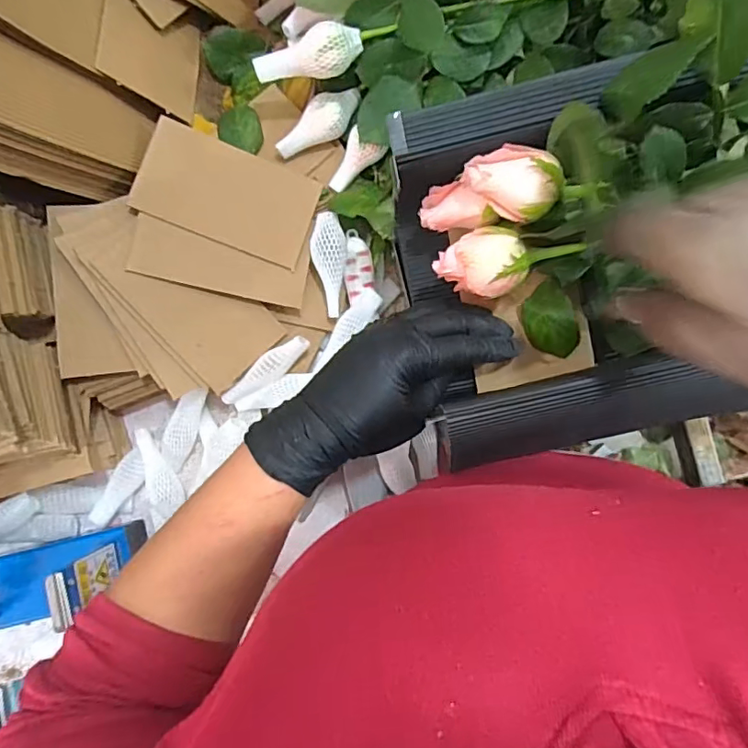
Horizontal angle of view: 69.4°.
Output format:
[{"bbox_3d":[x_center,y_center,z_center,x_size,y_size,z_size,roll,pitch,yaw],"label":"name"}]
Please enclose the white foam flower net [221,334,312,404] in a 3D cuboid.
[{"bbox_3d":[-0.093,-0.002,0.458,0.088,0.015,0.021,-35,88,13],"label":"white foam flower net"}]

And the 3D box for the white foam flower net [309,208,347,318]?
[{"bbox_3d":[-0.037,-0.094,0.466,0.030,0.022,0.086,-8,88,1],"label":"white foam flower net"}]

